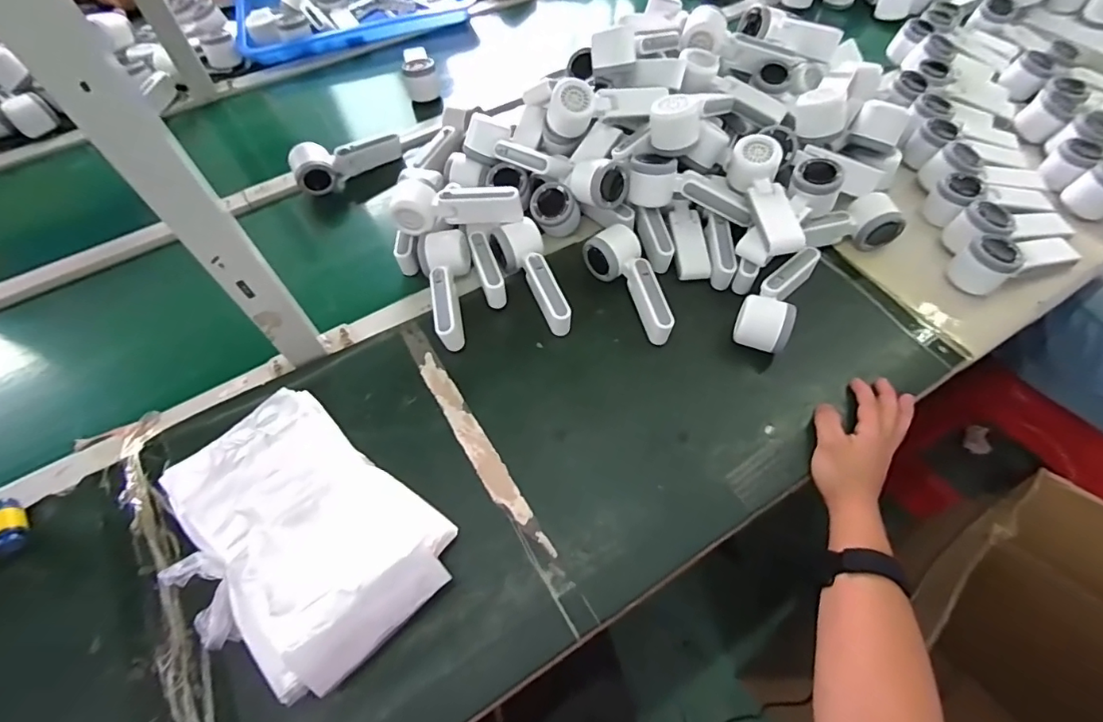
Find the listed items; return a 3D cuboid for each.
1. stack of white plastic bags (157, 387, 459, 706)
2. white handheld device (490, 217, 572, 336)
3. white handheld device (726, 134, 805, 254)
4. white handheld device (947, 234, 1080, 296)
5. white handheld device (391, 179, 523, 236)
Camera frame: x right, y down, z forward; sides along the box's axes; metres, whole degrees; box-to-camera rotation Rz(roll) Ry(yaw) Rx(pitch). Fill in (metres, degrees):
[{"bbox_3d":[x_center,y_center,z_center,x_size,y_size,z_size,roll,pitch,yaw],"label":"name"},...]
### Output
[{"bbox_3d":[-0.232,0.166,0.463,0.251,0.070,0.195,33,65,21],"label":"stack of white plastic bags"},{"bbox_3d":[-0.021,-0.102,0.634,0.060,0.057,0.152,-20,59,-9],"label":"white handheld device"},{"bbox_3d":[0.264,-0.203,0.611,0.048,0.054,0.162,-7,58,-2],"label":"white handheld device"},{"bbox_3d":[0.578,-0.131,0.623,0.156,0.067,0.058,-18,59,-8],"label":"white handheld device"},{"bbox_3d":[-0.121,-0.194,0.644,0.165,0.052,0.055,4,58,5],"label":"white handheld device"}]

